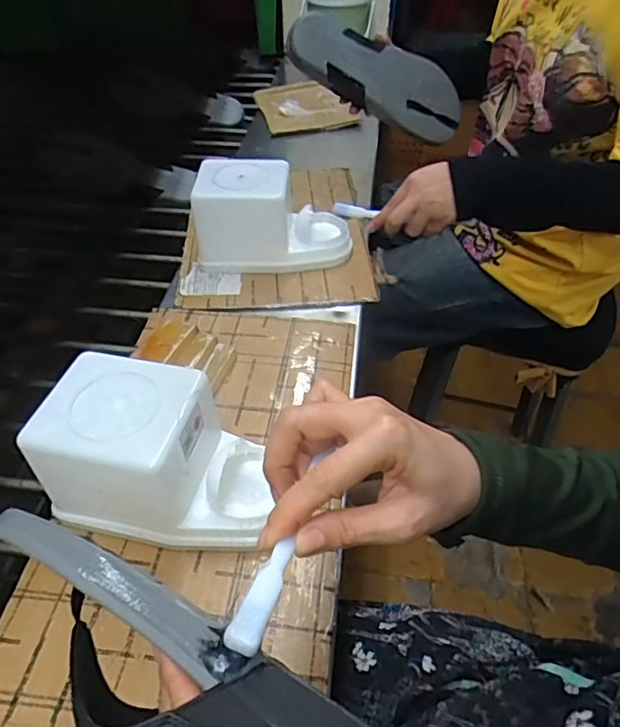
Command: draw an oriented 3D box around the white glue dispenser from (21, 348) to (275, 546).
[{"bbox_3d":[-0.105,0.070,0.427,0.177,0.112,0.102,6,46,6],"label":"white glue dispenser"}]

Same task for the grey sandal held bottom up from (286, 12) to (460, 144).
[{"bbox_3d":[0.093,-0.387,0.760,0.255,0.080,0.040,22,43,-16],"label":"grey sandal held bottom up"}]

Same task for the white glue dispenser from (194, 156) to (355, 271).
[{"bbox_3d":[-0.044,-0.183,0.685,0.187,0.108,0.095,-1,45,-1],"label":"white glue dispenser"}]

